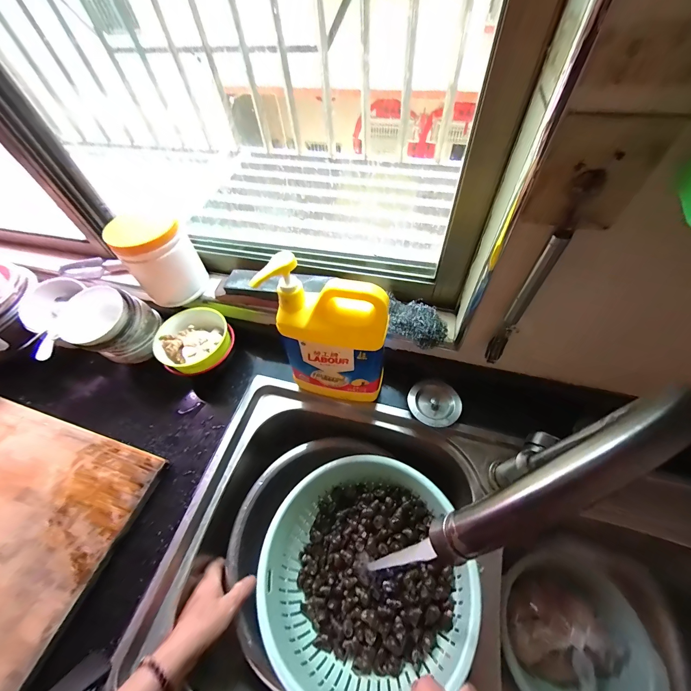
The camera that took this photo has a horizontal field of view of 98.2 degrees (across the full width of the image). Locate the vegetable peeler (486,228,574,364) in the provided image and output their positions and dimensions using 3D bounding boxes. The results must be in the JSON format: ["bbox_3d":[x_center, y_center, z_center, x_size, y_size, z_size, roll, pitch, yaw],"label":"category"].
[{"bbox_3d":[0.203,-0.042,0.348,0.020,0.196,0.018,32,64,23],"label":"vegetable peeler"}]

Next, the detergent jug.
[{"bbox_3d":[-0.015,-0.005,0.428,0.140,0.254,0.070,14,58,14],"label":"detergent jug"}]

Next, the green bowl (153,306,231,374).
[{"bbox_3d":[-0.262,-0.006,0.527,0.123,0.051,0.117,-2,56,3],"label":"green bowl"}]

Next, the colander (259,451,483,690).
[{"bbox_3d":[0.023,0.285,0.397,0.250,0.111,0.261,-2,56,3],"label":"colander"}]

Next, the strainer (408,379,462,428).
[{"bbox_3d":[0.147,0.094,0.493,0.081,0.013,0.073,28,63,21],"label":"strainer"}]

